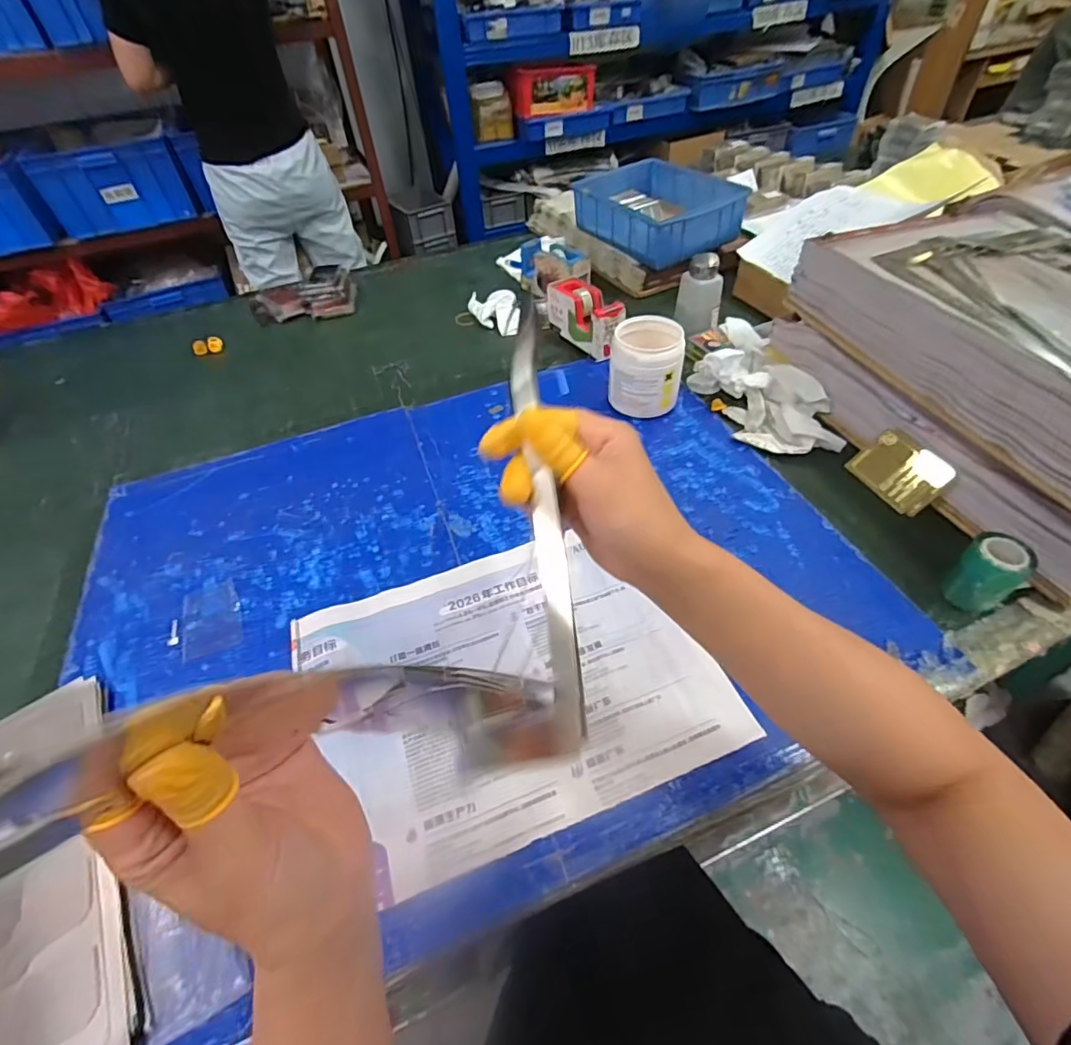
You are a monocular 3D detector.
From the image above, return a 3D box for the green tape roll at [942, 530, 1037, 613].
[{"bbox_3d":[0.427,0.049,0.494,0.045,0.068,0.048,-3,50,3],"label":"green tape roll"}]

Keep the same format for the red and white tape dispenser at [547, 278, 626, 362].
[{"bbox_3d":[0.083,-0.331,0.846,0.056,0.079,0.157,-30,54,-19],"label":"red and white tape dispenser"}]

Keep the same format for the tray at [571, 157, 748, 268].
[{"bbox_3d":[0.227,-0.577,0.958,0.205,0.076,0.274,-24,51,-16],"label":"tray"}]

